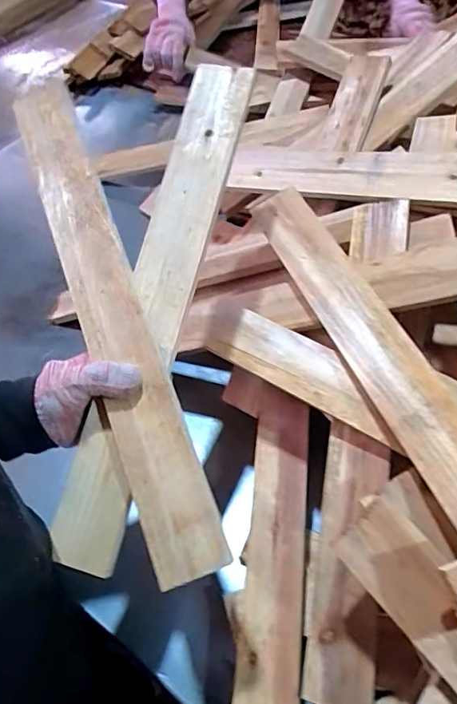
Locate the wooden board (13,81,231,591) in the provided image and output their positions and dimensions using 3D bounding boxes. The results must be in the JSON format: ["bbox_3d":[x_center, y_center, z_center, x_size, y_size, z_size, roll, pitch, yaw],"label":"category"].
[{"bbox_3d":[-0.112,-0.047,0.442,0.061,0.019,0.483,-19,73,-9],"label":"wooden board"}]

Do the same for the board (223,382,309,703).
[{"bbox_3d":[0.039,0.253,0.491,0.071,0.017,0.474,-5,57,21],"label":"board"}]

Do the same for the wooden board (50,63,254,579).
[{"bbox_3d":[-0.065,-0.053,0.450,0.068,0.014,0.480,13,79,14],"label":"wooden board"}]

